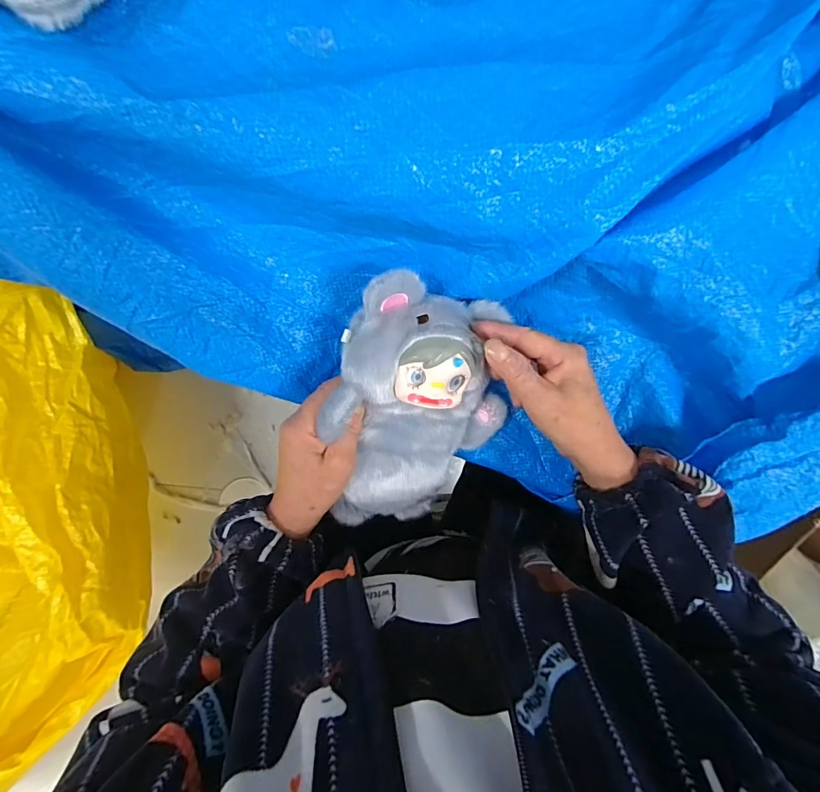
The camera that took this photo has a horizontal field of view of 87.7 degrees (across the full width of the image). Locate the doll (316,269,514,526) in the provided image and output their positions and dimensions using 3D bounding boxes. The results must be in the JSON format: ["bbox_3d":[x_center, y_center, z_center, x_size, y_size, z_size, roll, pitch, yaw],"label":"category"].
[{"bbox_3d":[0.010,0.016,0.341,0.145,0.072,0.190,14,89,-8],"label":"doll"}]

